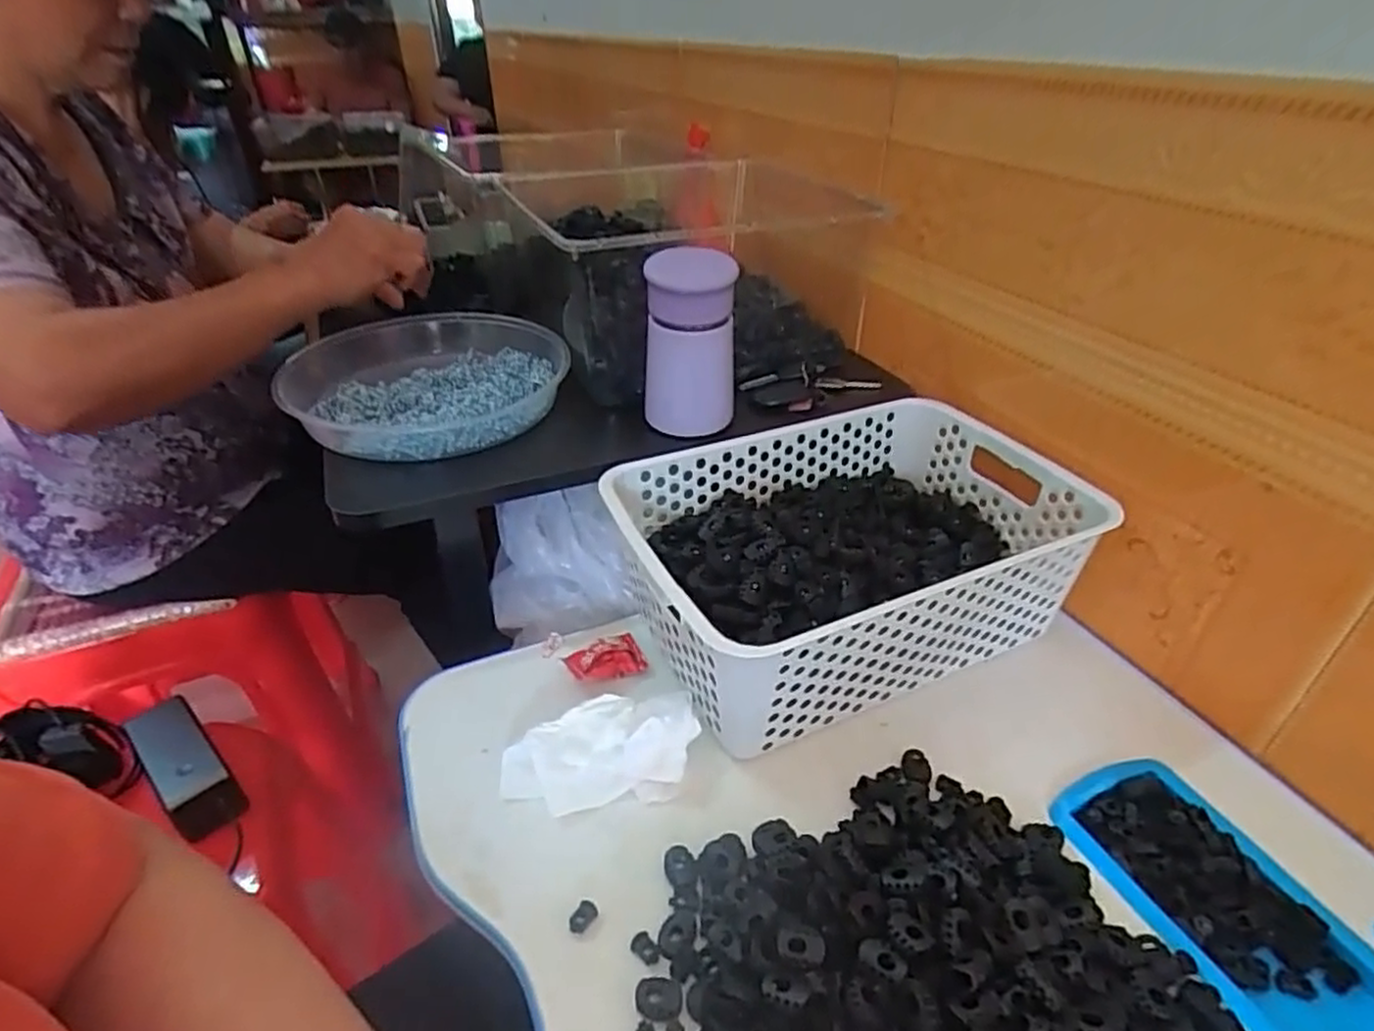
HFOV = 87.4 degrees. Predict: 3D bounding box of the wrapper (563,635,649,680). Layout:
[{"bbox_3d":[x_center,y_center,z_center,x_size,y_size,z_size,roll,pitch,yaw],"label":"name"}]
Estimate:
[{"bbox_3d":[-0.056,0.097,0.496,0.049,0.019,0.036,-20,39,-24],"label":"wrapper"}]

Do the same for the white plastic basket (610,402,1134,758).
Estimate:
[{"bbox_3d":[0.112,0.027,0.512,0.297,0.108,0.202,-17,38,-20],"label":"white plastic basket"}]

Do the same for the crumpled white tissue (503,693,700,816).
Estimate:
[{"bbox_3d":[-0.052,0.136,0.429,0.116,0.031,0.065,-9,36,-10],"label":"crumpled white tissue"}]

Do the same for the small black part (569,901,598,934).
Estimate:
[{"bbox_3d":[-0.052,0.202,0.361,0.010,0.005,0.015,24,43,32],"label":"small black part"}]

